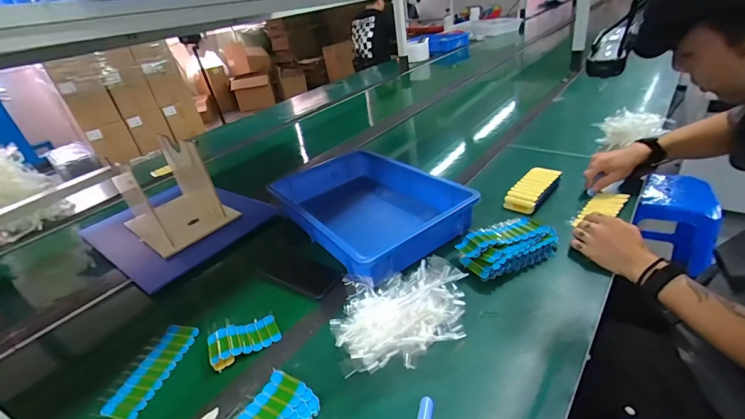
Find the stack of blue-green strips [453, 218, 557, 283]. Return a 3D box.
[{"bbox_3d":[0.240,0.063,0.667,0.184,0.054,0.106,-23,34,-20],"label":"stack of blue-green strips"}]

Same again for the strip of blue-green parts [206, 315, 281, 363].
[{"bbox_3d":[-0.202,0.200,0.575,0.103,0.020,0.057,-19,32,-14],"label":"strip of blue-green parts"}]

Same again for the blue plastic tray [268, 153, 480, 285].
[{"bbox_3d":[-0.024,-0.012,0.824,0.286,0.100,0.444,-25,35,-28],"label":"blue plastic tray"}]

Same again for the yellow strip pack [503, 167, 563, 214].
[{"bbox_3d":[0.361,-0.043,0.819,0.074,0.044,0.161,18,41,38],"label":"yellow strip pack"}]

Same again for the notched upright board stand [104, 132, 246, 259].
[{"bbox_3d":[-0.502,-0.050,0.888,0.257,0.196,0.190,19,41,38],"label":"notched upright board stand"}]

